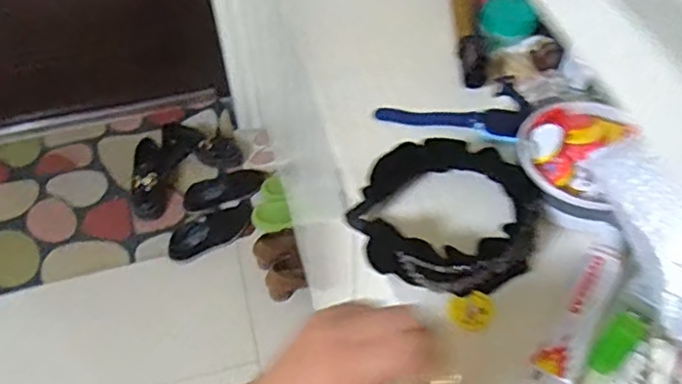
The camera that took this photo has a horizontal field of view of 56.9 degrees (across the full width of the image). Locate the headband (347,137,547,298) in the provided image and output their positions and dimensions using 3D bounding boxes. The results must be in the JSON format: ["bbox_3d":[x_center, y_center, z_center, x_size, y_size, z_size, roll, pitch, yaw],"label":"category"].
[{"bbox_3d":[0.089,0.018,0.541,0.147,0.048,0.151,0,52,1],"label":"headband"}]

